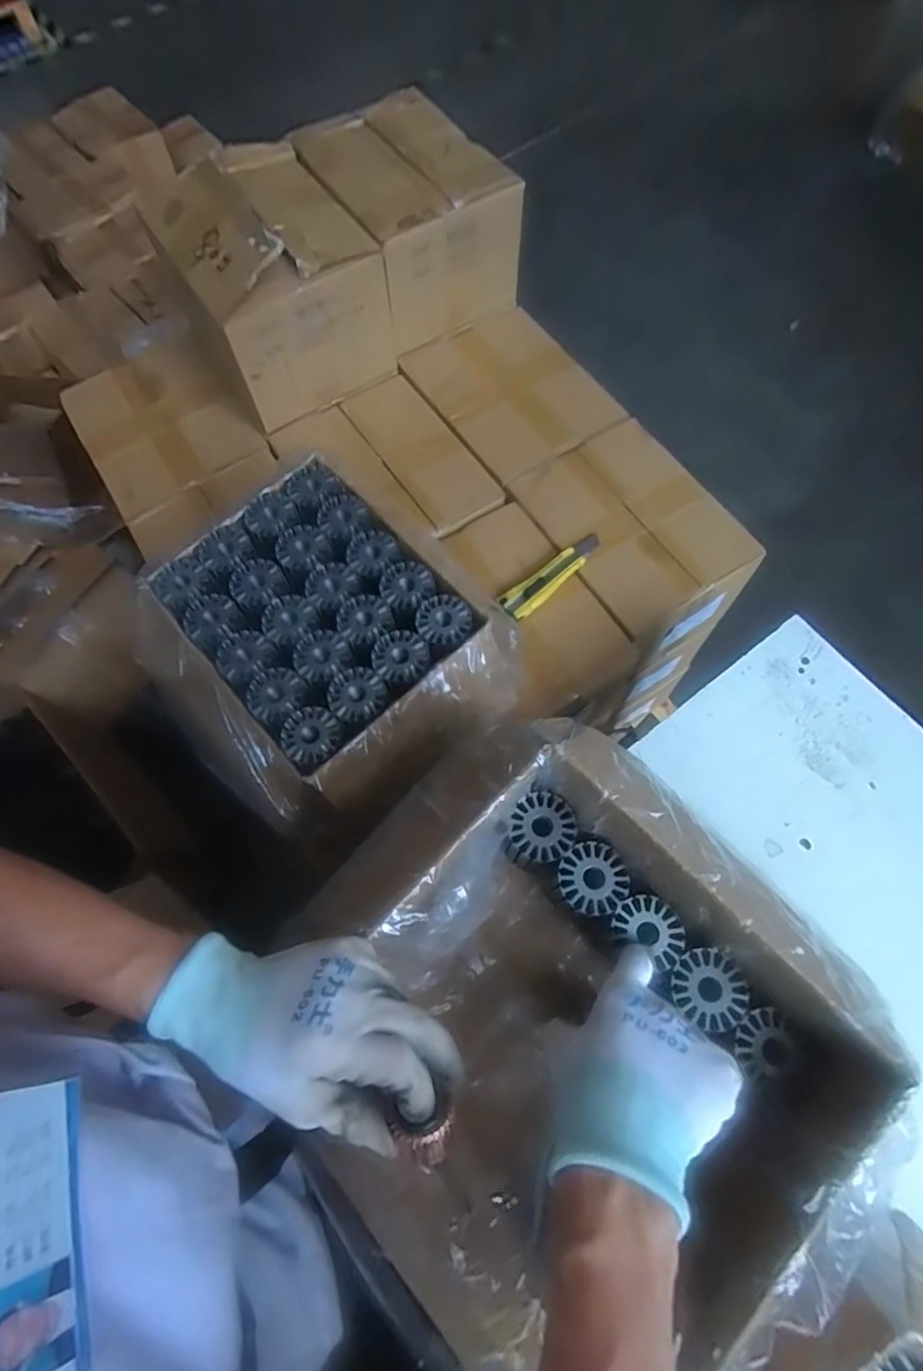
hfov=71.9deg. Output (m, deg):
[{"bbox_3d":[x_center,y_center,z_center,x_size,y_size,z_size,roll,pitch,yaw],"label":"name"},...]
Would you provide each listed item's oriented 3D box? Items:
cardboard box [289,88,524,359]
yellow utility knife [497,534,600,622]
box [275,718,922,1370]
[{"bbox_3d":[-0.071,-0.675,0.925,0.237,0.163,0.294,-27,70,-8],"label":"cardboard box"},{"bbox_3d":[0.114,-0.138,0.788,0.162,0.017,0.037,-41,72,-13],"label":"yellow utility knife"},{"bbox_3d":[0.063,0.220,0.440,0.302,0.161,0.327,-43,73,-14],"label":"box"}]

